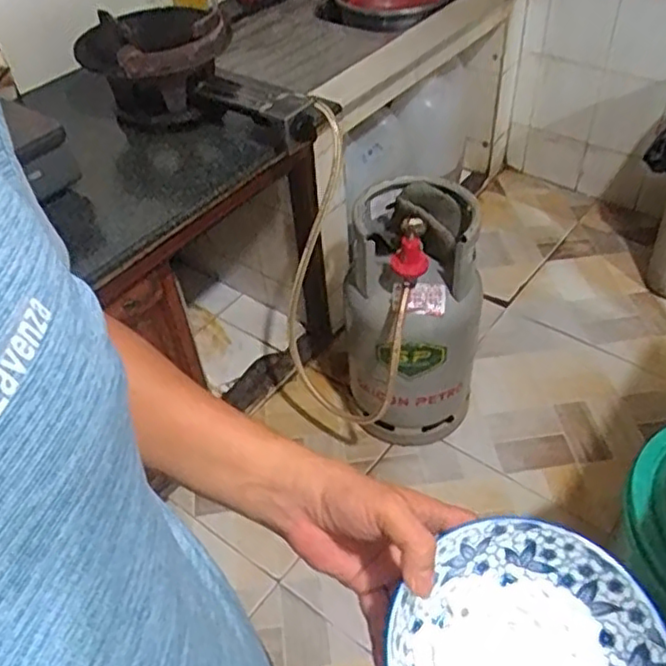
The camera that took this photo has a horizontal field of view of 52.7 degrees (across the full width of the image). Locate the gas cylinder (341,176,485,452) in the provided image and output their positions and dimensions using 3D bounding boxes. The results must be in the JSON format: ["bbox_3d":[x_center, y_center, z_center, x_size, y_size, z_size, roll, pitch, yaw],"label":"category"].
[{"bbox_3d":[0.167,-0.023,1.439,0.283,0.534,0.271,-2,47,3],"label":"gas cylinder"}]

